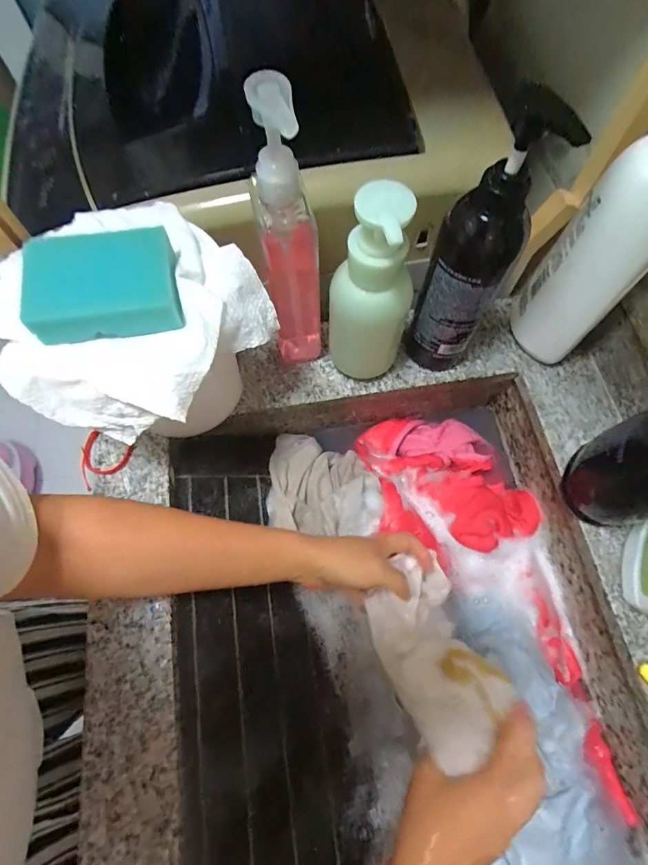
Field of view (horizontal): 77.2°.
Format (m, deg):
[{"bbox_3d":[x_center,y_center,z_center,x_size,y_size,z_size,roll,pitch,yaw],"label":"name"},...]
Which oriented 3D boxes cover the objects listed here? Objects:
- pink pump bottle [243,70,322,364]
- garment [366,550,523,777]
[{"bbox_3d":[-0.029,-0.144,0.352,0.050,0.253,0.050,-5,68,-2],"label":"pink pump bottle"},{"bbox_3d":[0.103,0.206,0.390,0.093,0.082,0.161,-14,69,-6],"label":"garment"}]

